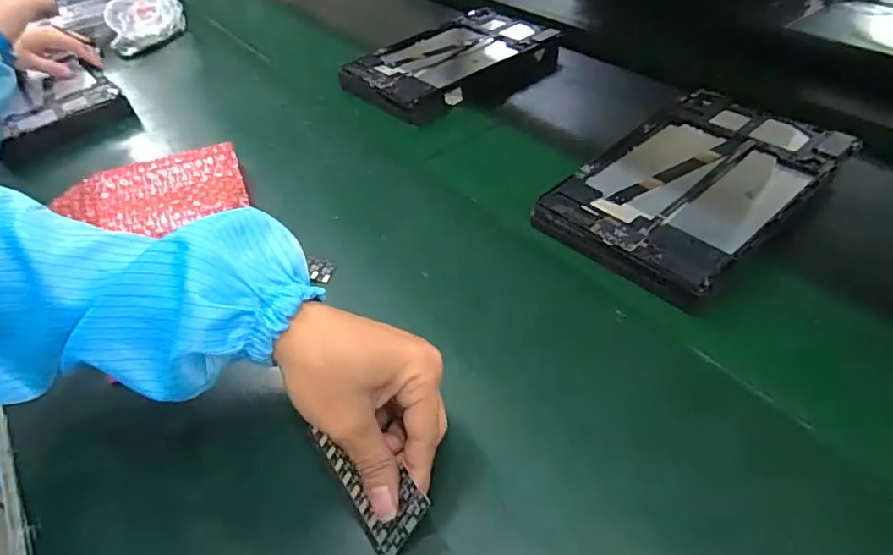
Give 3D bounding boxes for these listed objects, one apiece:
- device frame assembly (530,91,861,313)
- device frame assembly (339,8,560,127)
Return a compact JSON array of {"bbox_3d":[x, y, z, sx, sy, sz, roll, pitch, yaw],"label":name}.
[{"bbox_3d":[0.208,-0.078,0.451,0.237,0.031,0.148,-35,51,-25],"label":"device frame assembly"},{"bbox_3d":[0.011,-0.267,0.662,0.241,0.029,0.163,-35,51,-25],"label":"device frame assembly"}]

